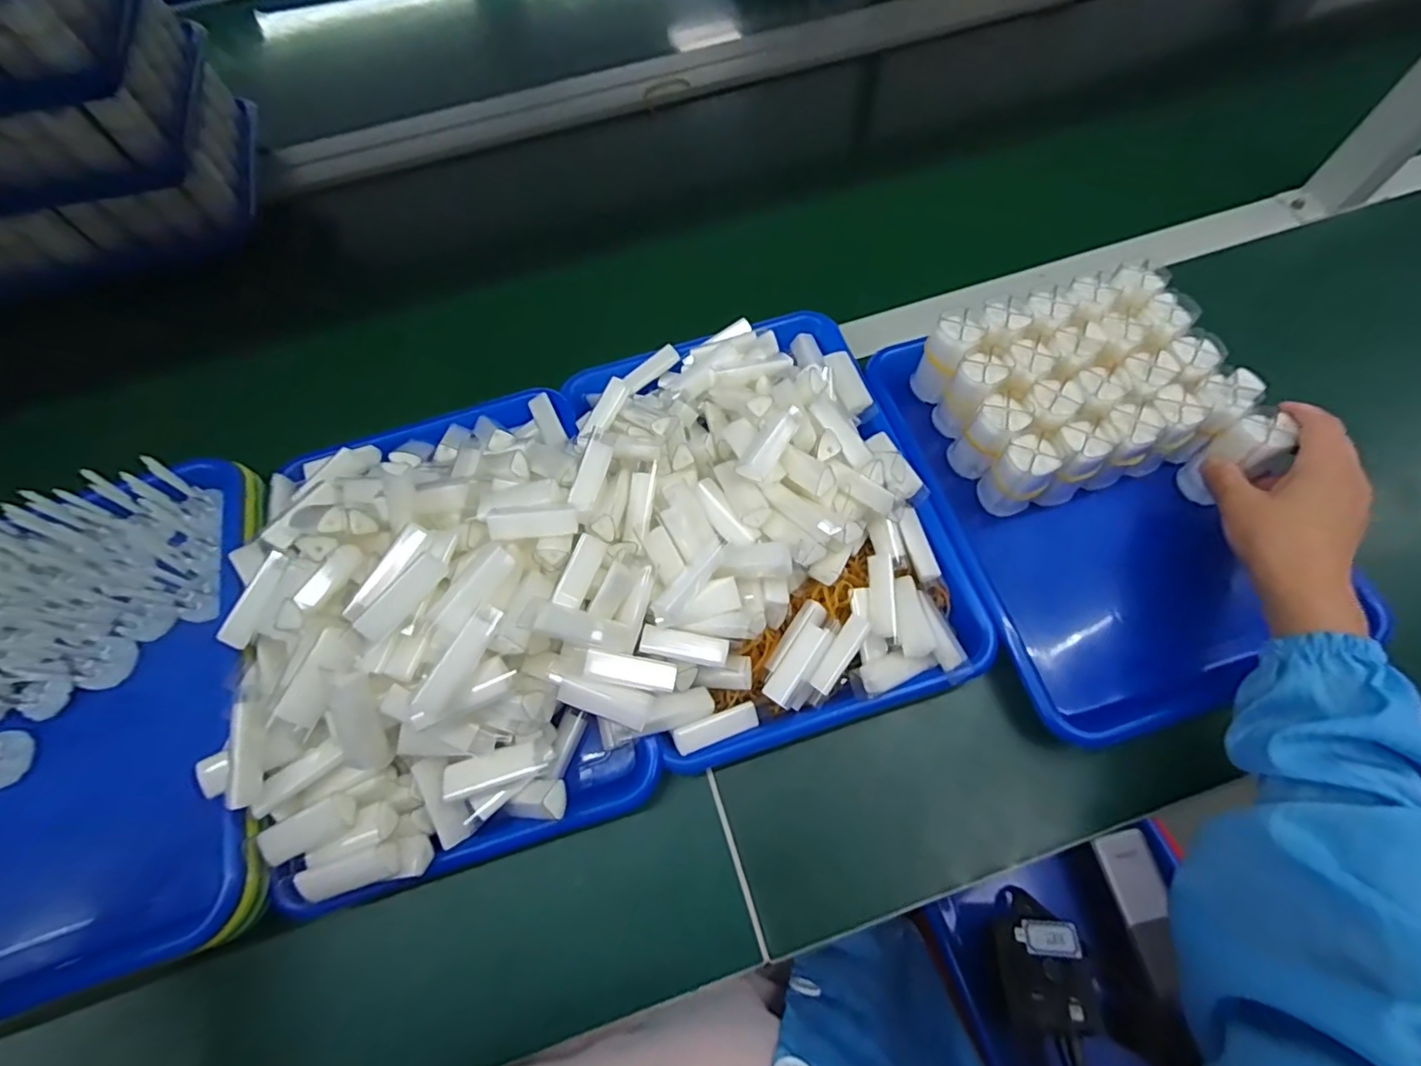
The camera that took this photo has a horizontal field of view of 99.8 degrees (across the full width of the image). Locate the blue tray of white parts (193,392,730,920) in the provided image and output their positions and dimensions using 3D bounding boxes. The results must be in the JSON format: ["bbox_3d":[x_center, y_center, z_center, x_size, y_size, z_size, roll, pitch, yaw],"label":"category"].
[{"bbox_3d":[-0.166,0.042,0.405,0.270,0.130,0.315,-17,65,-5],"label":"blue tray of white parts"}]

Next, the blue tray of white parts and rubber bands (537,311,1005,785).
[{"bbox_3d":[0.023,-0.020,0.433,0.278,0.099,0.319,-15,65,-4],"label":"blue tray of white parts and rubber bands"}]

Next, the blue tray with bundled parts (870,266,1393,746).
[{"bbox_3d":[0.287,-0.031,0.446,0.244,0.105,0.317,-14,65,-4],"label":"blue tray with bundled parts"}]

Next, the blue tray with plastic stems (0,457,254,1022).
[{"bbox_3d":[-0.422,0.118,0.377,0.245,0.068,0.319,-17,65,-5],"label":"blue tray with plastic stems"}]

